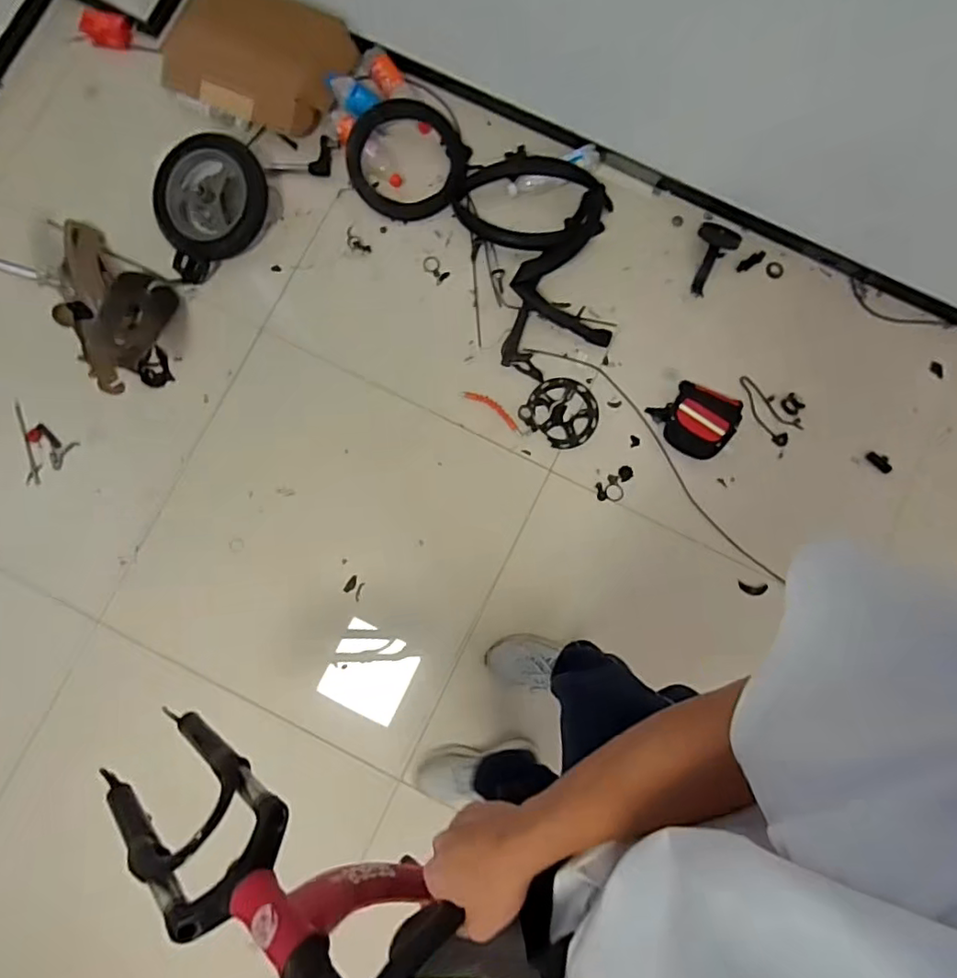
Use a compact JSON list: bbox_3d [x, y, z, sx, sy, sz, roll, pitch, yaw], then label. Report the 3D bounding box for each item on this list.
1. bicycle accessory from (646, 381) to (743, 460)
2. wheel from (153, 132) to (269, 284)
[{"bbox_3d":[0.541,-0.178,1.394,0.193,0.074,0.181,-36,86,-4],"label":"bicycle accessory"},{"bbox_3d":[-0.671,-0.711,1.429,0.304,0.056,0.304,-1,100,-3],"label":"wheel"}]

